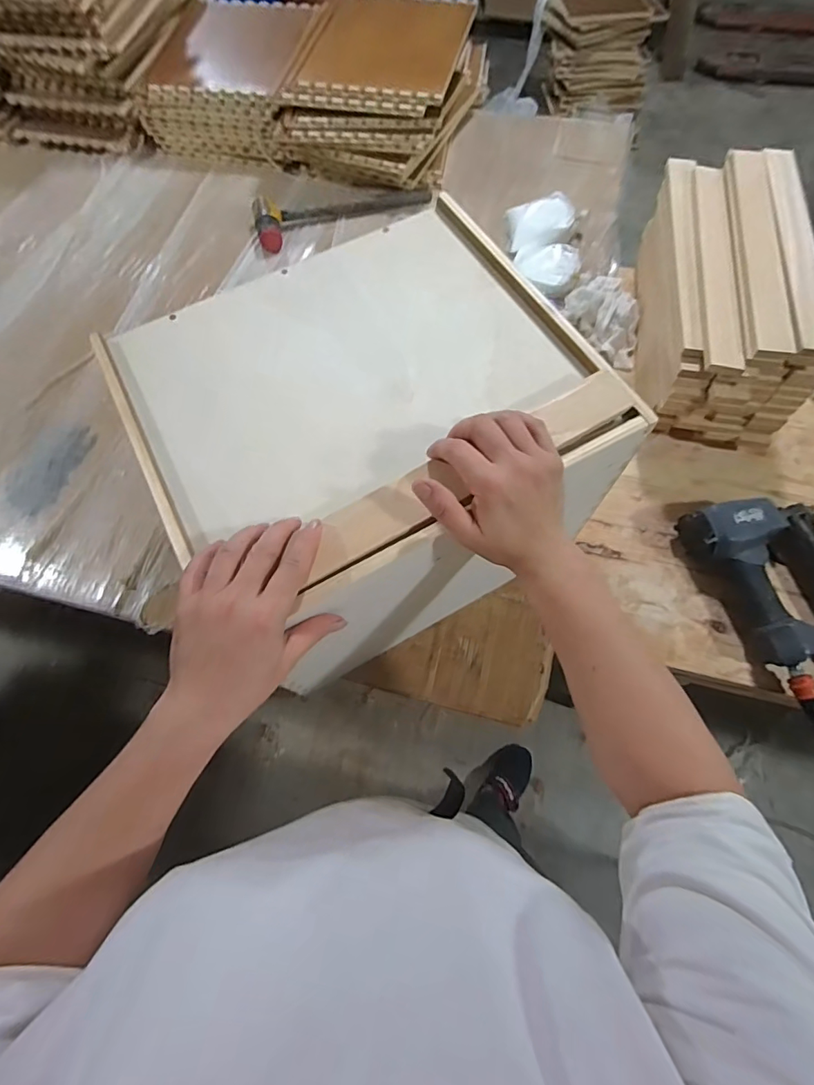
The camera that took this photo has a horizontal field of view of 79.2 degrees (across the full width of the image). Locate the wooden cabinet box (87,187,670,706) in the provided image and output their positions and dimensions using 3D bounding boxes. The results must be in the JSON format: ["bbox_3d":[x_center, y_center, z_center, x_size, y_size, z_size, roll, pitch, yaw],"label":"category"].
[{"bbox_3d":[-0.041,-0.095,0.550,0.376,0.274,0.340,-28,71,-10],"label":"wooden cabinet box"}]

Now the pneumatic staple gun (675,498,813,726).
[{"bbox_3d":[0.468,0.059,0.594,0.164,0.063,0.265,-24,70,-8],"label":"pneumatic staple gun"}]

